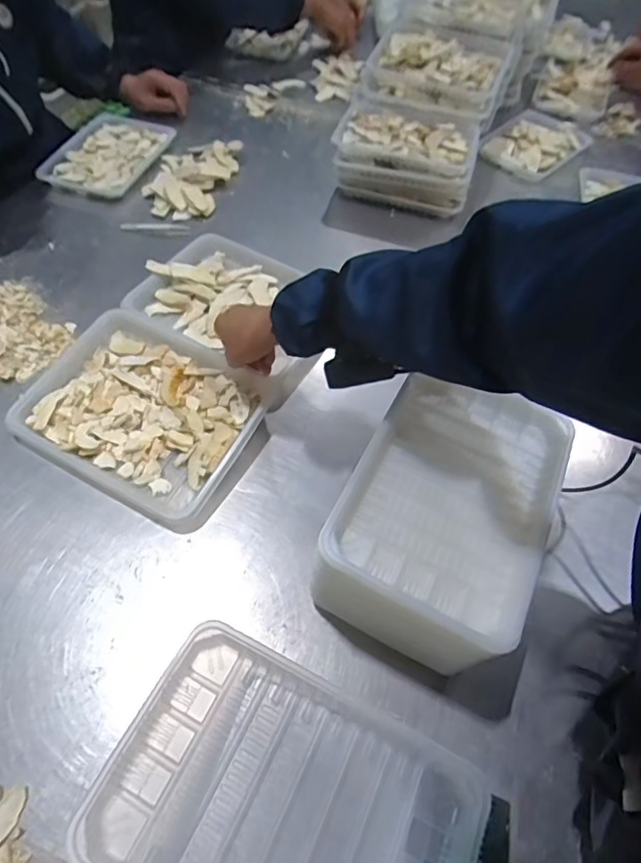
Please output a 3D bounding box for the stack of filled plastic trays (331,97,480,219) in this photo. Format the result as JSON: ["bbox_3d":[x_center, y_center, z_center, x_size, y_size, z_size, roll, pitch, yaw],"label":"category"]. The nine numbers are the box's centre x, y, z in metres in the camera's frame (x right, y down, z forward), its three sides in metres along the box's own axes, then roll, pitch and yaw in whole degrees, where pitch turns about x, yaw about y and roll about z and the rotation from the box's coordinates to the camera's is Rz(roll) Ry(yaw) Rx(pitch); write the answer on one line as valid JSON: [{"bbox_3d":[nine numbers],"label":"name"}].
[{"bbox_3d":[0.158,-0.506,0.908,0.254,0.106,0.177,10,55,3],"label":"stack of filled plastic trays"}]

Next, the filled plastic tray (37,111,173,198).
[{"bbox_3d":[-0.391,-0.512,0.923,0.170,0.039,0.243,18,56,9],"label":"filled plastic tray"}]

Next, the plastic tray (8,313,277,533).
[{"bbox_3d":[-0.210,-0.028,0.603,0.274,0.037,0.215,26,58,12],"label":"plastic tray"}]

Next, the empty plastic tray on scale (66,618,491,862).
[{"bbox_3d":[-0.022,0.255,0.332,0.237,0.031,0.162,25,58,12],"label":"empty plastic tray on scale"}]

